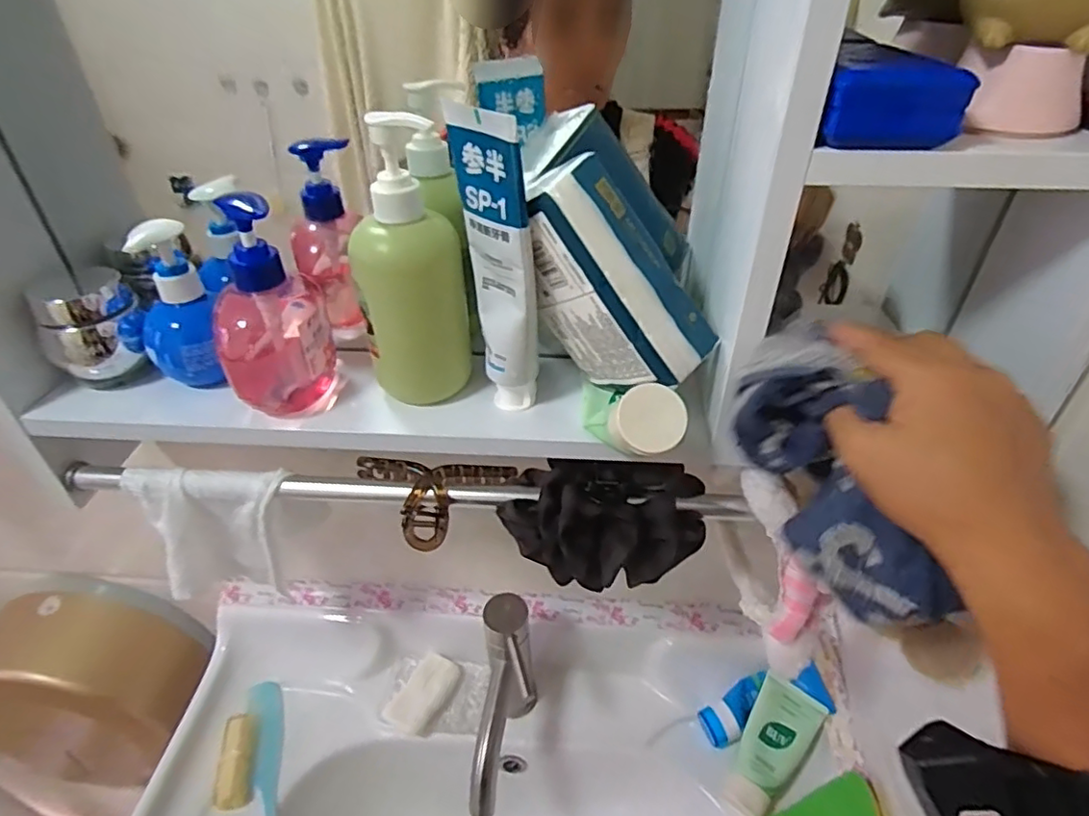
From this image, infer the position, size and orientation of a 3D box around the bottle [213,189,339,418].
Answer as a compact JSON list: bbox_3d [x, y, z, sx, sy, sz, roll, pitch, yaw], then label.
[{"bbox_3d":[-0.185,-0.066,0.410,0.069,0.142,0.066,-14,39,-17],"label":"bottle"}]

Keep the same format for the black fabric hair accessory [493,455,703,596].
[{"bbox_3d":[0.042,0.083,0.442,0.148,0.069,0.073,1,38,3],"label":"black fabric hair accessory"}]

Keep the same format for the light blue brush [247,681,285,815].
[{"bbox_3d":[-0.290,0.386,0.637,0.032,0.026,0.190,-11,52,-13],"label":"light blue brush"}]

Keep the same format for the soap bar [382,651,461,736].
[{"bbox_3d":[-0.136,0.319,0.679,0.047,0.029,0.083,21,42,25],"label":"soap bar"}]

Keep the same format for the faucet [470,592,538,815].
[{"bbox_3d":[-0.040,0.301,0.593,0.054,0.175,0.160,1,38,3],"label":"faucet"}]

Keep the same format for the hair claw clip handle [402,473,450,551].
[{"bbox_3d":[-0.088,0.078,0.452,0.033,0.033,0.042,-6,38,-6],"label":"hair claw clip handle"}]

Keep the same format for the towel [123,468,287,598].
[{"bbox_3d":[-0.261,0.107,0.483,0.122,0.119,0.049,2,38,4],"label":"towel"}]

